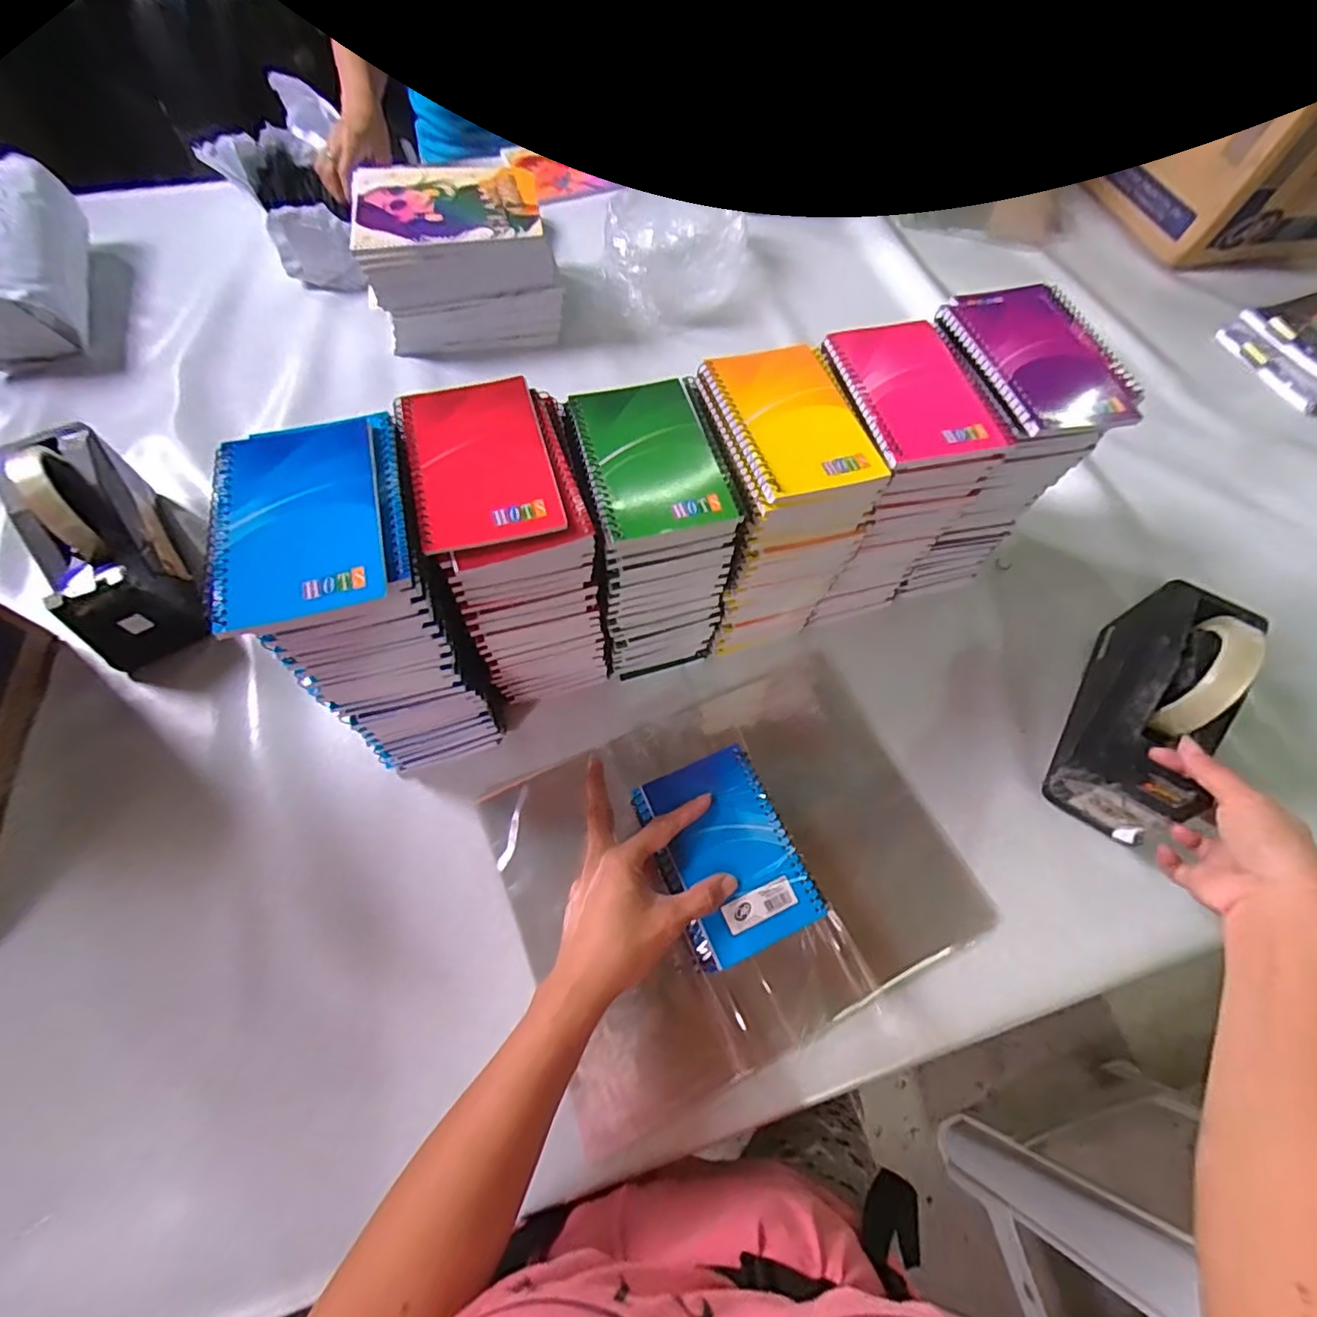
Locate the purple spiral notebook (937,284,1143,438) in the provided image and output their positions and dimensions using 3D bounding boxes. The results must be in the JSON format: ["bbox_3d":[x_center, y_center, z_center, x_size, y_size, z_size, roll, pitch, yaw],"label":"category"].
[{"bbox_3d":[0.272,-0.218,0.412,0.108,0.016,0.148,-15,66,-9],"label":"purple spiral notebook"}]

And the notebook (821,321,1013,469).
[{"bbox_3d":[0.176,-0.190,0.408,0.086,0.010,0.127,-12,66,-8],"label":"notebook"}]

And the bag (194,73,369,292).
[{"bbox_3d":[-0.481,-0.612,0.755,0.132,0.118,0.302,-12,66,-8],"label":"bag"}]

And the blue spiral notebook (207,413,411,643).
[{"bbox_3d":[-0.190,-0.080,0.315,0.092,0.016,0.129,-15,66,-9],"label":"blue spiral notebook"}]

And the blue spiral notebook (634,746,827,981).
[{"bbox_3d":[0.047,0.135,0.408,0.093,0.011,0.131,-22,67,-12],"label":"blue spiral notebook"}]

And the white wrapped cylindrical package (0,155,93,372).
[{"bbox_3d":[-0.734,-0.442,0.662,0.109,0.087,0.276,-16,66,-9],"label":"white wrapped cylindrical package"}]

